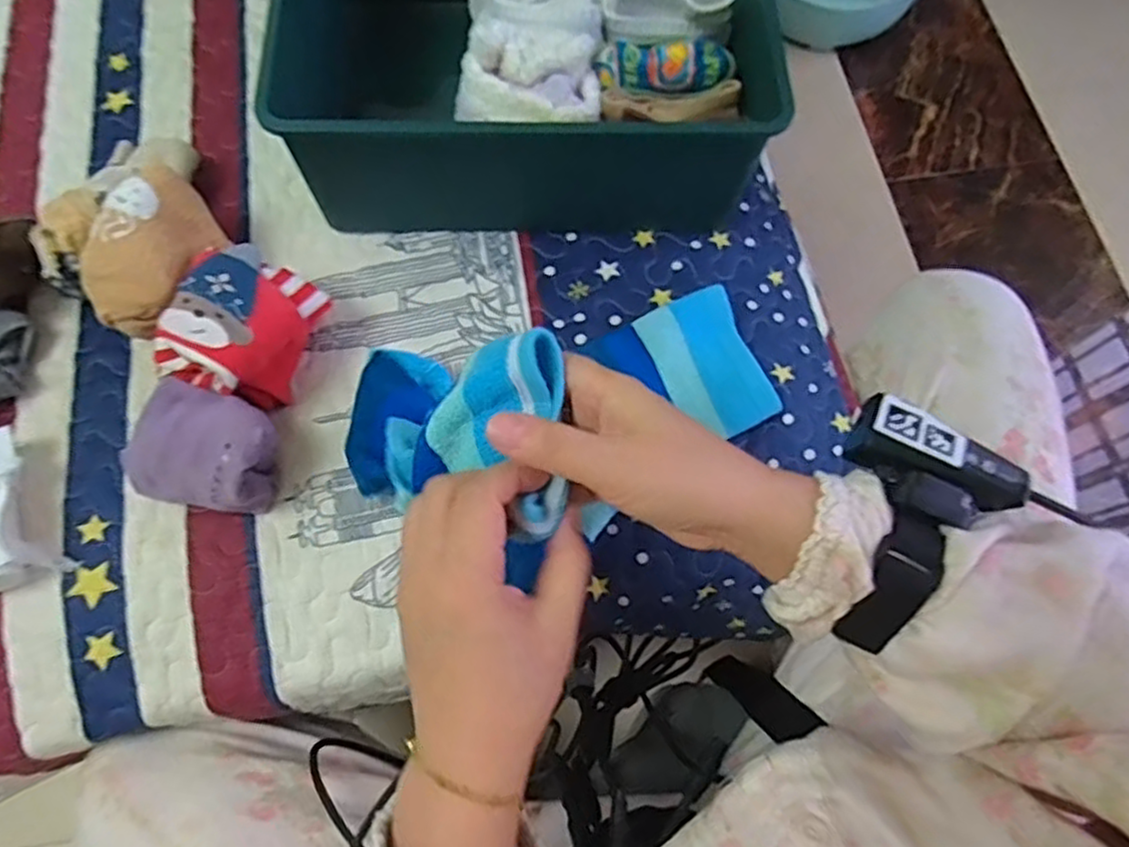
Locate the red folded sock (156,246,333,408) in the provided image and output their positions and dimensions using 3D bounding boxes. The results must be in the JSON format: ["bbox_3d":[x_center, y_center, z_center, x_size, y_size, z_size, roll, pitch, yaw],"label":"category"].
[{"bbox_3d":[-0.196,-0.056,0.435,0.071,0.067,0.085,25,74,8],"label":"red folded sock"}]

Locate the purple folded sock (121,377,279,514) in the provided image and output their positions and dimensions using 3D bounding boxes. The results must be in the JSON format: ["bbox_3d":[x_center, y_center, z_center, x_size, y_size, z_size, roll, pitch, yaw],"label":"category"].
[{"bbox_3d":[-0.209,0.017,0.415,0.078,0.058,0.065,16,73,6],"label":"purple folded sock"}]

